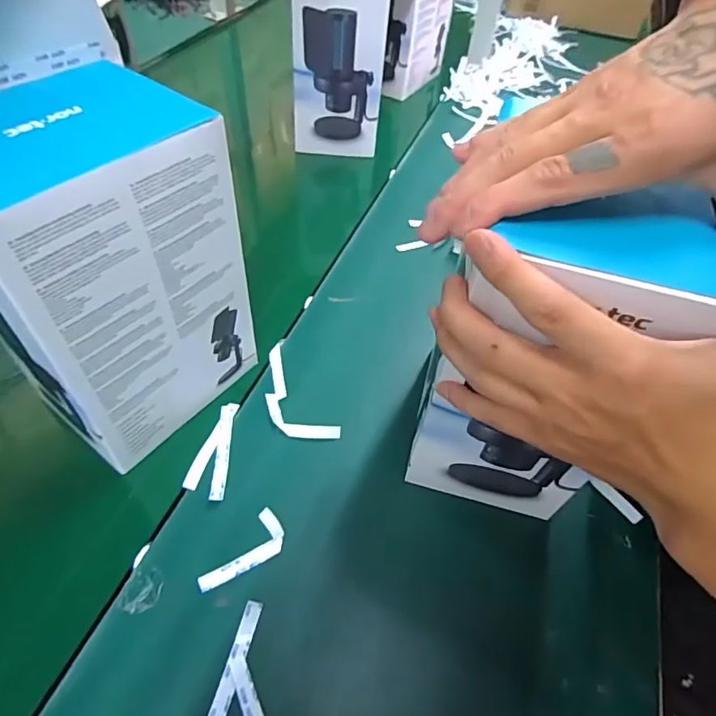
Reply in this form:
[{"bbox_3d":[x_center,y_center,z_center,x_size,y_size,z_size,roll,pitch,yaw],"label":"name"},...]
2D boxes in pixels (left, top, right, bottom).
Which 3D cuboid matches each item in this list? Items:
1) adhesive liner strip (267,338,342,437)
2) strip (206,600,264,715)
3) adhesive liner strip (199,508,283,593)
[{"bbox_3d":[-0.062,0.028,0.434,0.045,0.007,0.119,-22,56,-21],"label":"adhesive liner strip"},{"bbox_3d":[-0.076,0.189,0.292,0.012,0.011,0.082,14,51,7],"label":"strip"},{"bbox_3d":[-0.077,0.136,0.339,0.028,0.004,0.065,32,55,20],"label":"adhesive liner strip"}]

